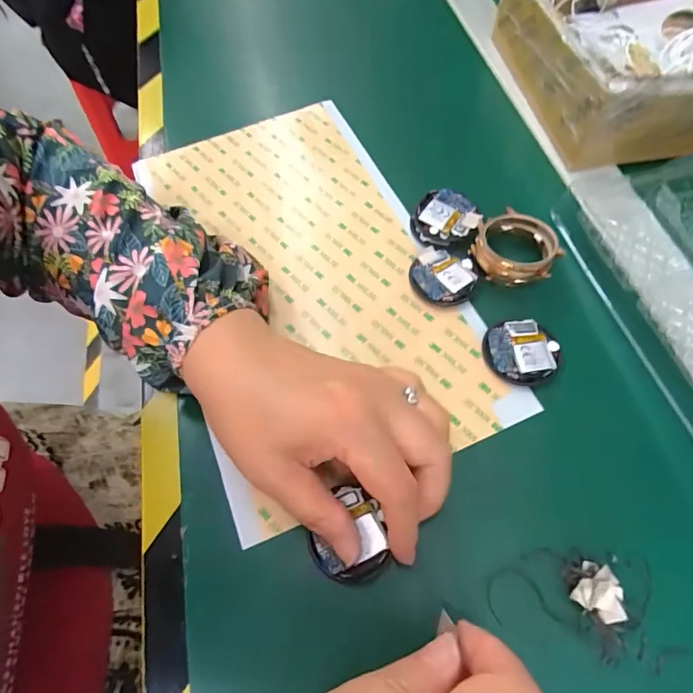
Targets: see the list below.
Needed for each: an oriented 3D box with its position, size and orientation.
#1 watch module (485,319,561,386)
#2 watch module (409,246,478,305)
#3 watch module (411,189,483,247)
[{"bbox_3d":[0.100,0.003,0.256,0.039,0.009,0.038,-12,62,-4],"label":"watch module"},{"bbox_3d":[0.061,-0.044,0.284,0.040,0.008,0.040,28,67,17],"label":"watch module"},{"bbox_3d":[0.065,-0.085,0.300,0.041,0.015,0.038,-11,62,-3],"label":"watch module"}]

